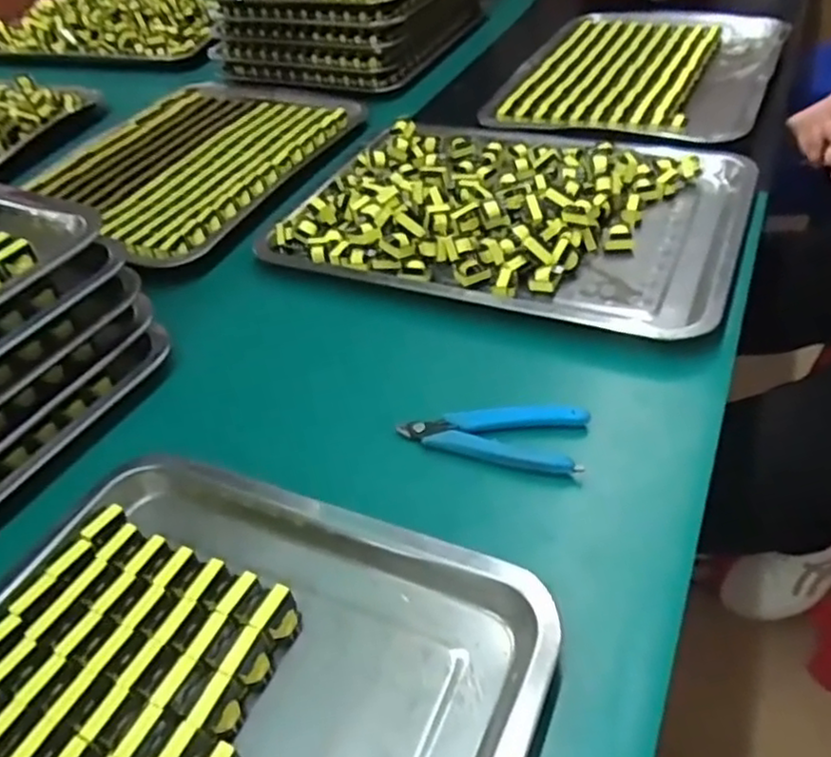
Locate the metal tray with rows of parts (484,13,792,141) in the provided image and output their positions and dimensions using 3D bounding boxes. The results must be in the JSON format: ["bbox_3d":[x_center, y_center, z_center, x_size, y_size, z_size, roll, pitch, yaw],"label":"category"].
[{"bbox_3d":[0.274,-0.376,0.839,0.290,0.023,0.397,16,47,25],"label":"metal tray with rows of parts"}]

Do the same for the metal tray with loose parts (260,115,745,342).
[{"bbox_3d":[0.089,-0.164,0.622,0.382,0.031,0.280,13,46,22],"label":"metal tray with loose parts"}]

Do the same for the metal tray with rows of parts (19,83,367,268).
[{"bbox_3d":[-0.246,-0.242,0.760,0.274,0.023,0.384,14,46,20],"label":"metal tray with rows of parts"}]

